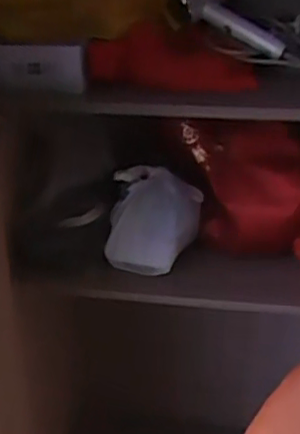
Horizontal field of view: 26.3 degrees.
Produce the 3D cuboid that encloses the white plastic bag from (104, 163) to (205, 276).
[{"bbox_3d":[0.009,0.004,1.232,0.174,0.176,0.121,2,26,6],"label":"white plastic bag"}]

